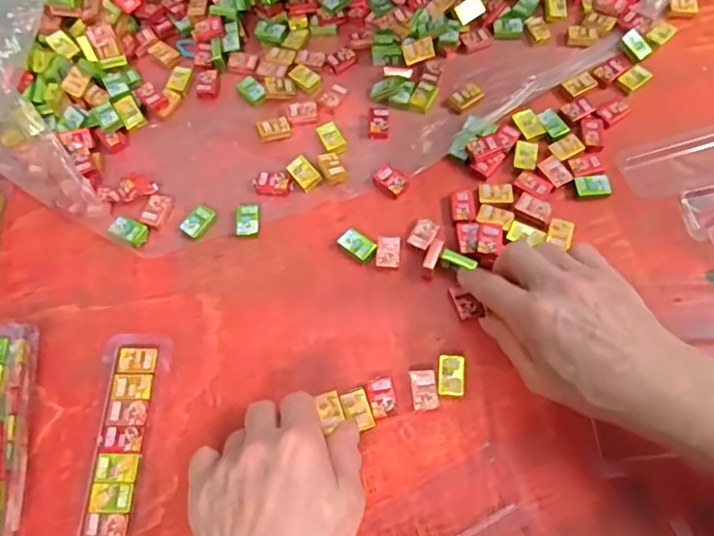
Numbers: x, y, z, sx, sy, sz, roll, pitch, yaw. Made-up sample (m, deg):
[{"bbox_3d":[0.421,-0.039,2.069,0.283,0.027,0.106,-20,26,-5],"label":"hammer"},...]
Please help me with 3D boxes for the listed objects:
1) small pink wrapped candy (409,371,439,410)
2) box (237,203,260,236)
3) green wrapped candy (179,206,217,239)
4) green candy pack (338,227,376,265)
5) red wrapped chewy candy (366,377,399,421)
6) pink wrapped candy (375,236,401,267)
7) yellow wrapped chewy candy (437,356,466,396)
[{"bbox_3d":[0.044,0.079,0.367,0.016,0.008,0.025,-7,65,0],"label":"small pink wrapped candy"},{"bbox_3d":[-0.082,-0.037,0.427,0.017,0.008,0.028,-7,65,0],"label":"box"},{"bbox_3d":[-0.120,-0.035,0.428,0.016,0.008,0.026,29,70,15],"label":"green wrapped candy"},{"bbox_3d":[0.001,-0.016,0.414,0.026,0.010,0.019,34,71,17],"label":"green candy pack"},{"bbox_3d":[0.017,0.084,0.366,0.017,0.008,0.025,-14,65,-3],"label":"red wrapped chewy candy"},{"bbox_3d":[0.023,-0.012,0.411,0.017,0.006,0.025,3,65,4],"label":"pink wrapped candy"},{"bbox_3d":[0.062,0.070,0.370,0.017,0.006,0.026,3,65,5],"label":"yellow wrapped chewy candy"}]

